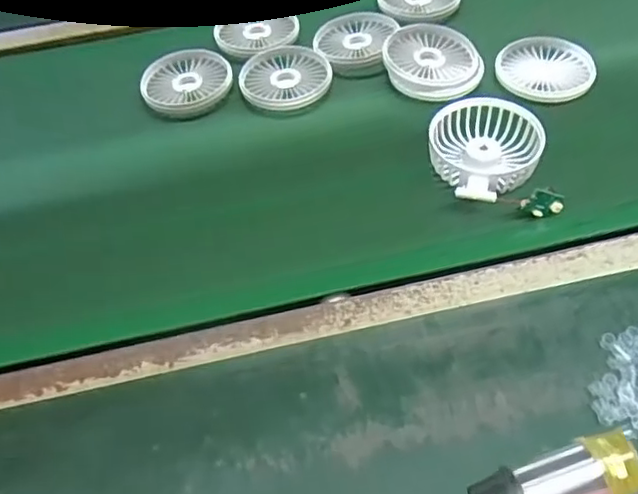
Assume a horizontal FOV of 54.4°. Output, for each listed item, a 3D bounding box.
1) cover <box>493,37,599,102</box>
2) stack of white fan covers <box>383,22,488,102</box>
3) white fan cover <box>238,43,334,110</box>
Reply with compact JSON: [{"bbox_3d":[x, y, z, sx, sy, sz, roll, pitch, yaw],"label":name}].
[{"bbox_3d":[0.210,-0.166,0.578,0.086,0.009,0.083,6,53,8],"label":"cover"},{"bbox_3d":[0.107,-0.177,0.581,0.089,0.021,0.093,4,53,7],"label":"stack of white fan covers"},{"bbox_3d":[-0.031,-0.165,0.597,0.084,0.008,0.083,9,54,10],"label":"white fan cover"}]

